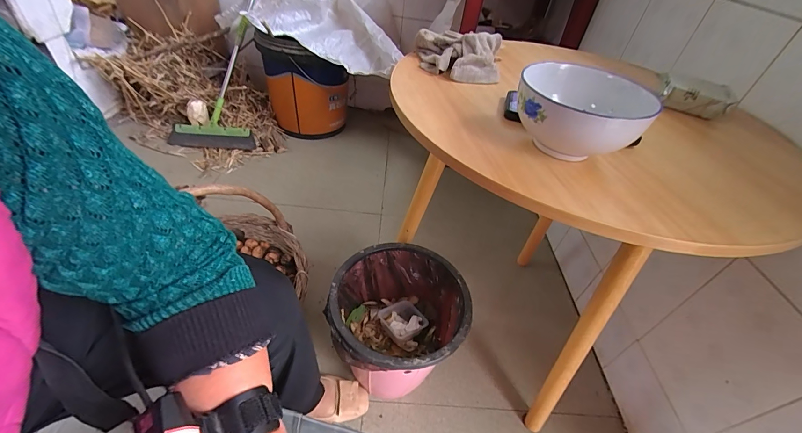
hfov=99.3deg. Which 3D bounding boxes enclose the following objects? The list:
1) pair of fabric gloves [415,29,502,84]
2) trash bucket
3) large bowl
[{"bbox_3d":[0.091,-0.282,0.569,0.144,0.052,0.171,10,42,2],"label":"pair of fabric gloves"},{"bbox_3d":[-0.014,0.254,0.721,0.246,0.284,0.252,5,43,-5],"label":"trash bucket"},{"bbox_3d":[0.194,-0.109,0.380,0.126,0.073,0.139,29,46,22],"label":"large bowl"}]

